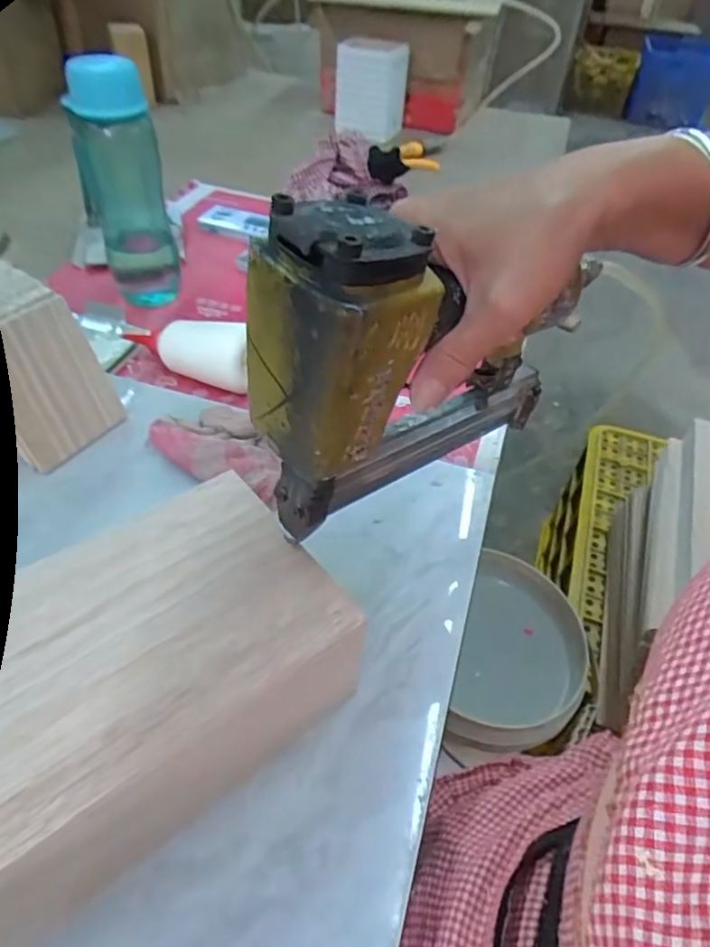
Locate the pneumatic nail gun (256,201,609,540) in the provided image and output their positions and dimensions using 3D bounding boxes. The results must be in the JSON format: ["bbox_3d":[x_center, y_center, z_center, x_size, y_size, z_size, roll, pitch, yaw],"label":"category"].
[{"bbox_3d":[0.052,-0.058,0.291,0.208,0.166,0.048,-26,52,-27],"label":"pneumatic nail gun"}]

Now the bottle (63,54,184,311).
[{"bbox_3d":[-0.243,-0.305,0.625,0.076,0.227,0.096,-10,46,-15],"label":"bottle"}]

